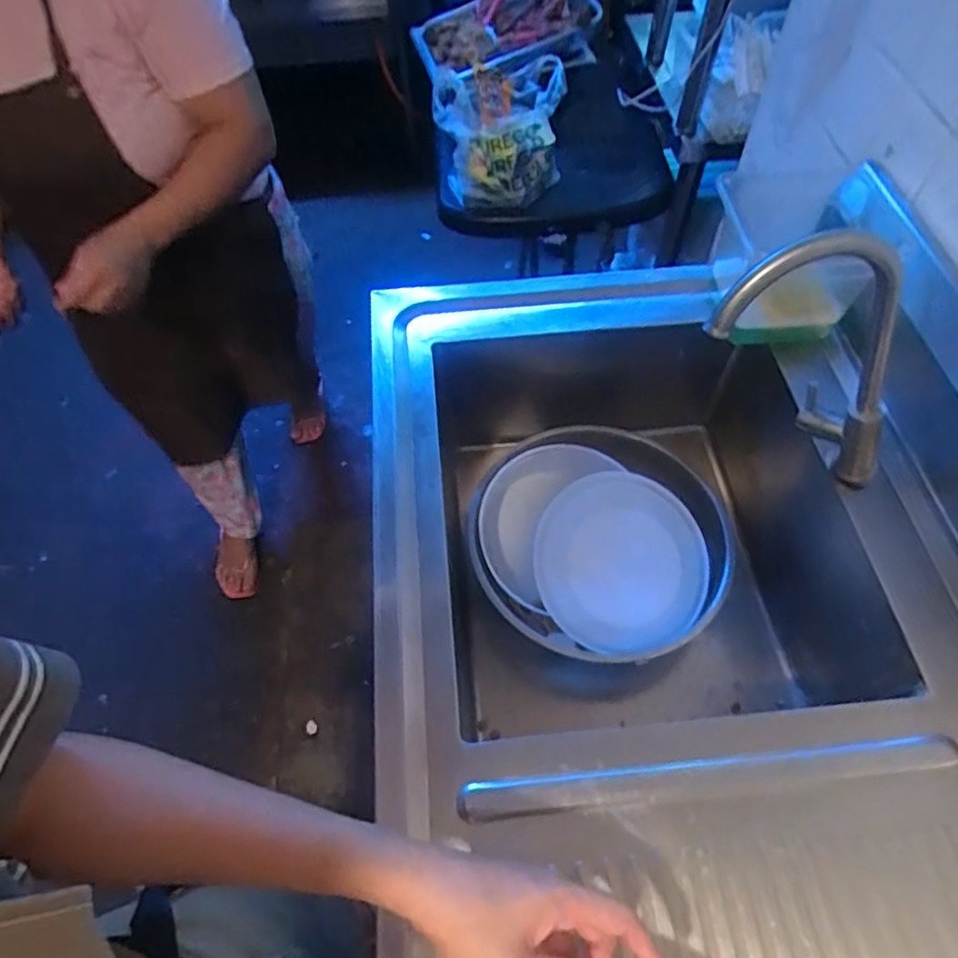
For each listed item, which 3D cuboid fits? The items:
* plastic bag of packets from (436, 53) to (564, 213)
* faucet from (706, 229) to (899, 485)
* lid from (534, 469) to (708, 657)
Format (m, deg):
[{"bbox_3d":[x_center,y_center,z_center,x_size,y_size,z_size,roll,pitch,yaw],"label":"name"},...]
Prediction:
[{"bbox_3d":[0.036,-0.633,1.192,0.223,0.179,0.195,1,58,3],"label":"plastic bag of packets"},{"bbox_3d":[0.290,-0.089,0.567,0.132,0.332,0.068,-16,54,23],"label":"faucet"},{"bbox_3d":[0.163,0.098,0.755,0.192,0.014,0.198,0,87,7],"label":"lid"}]

